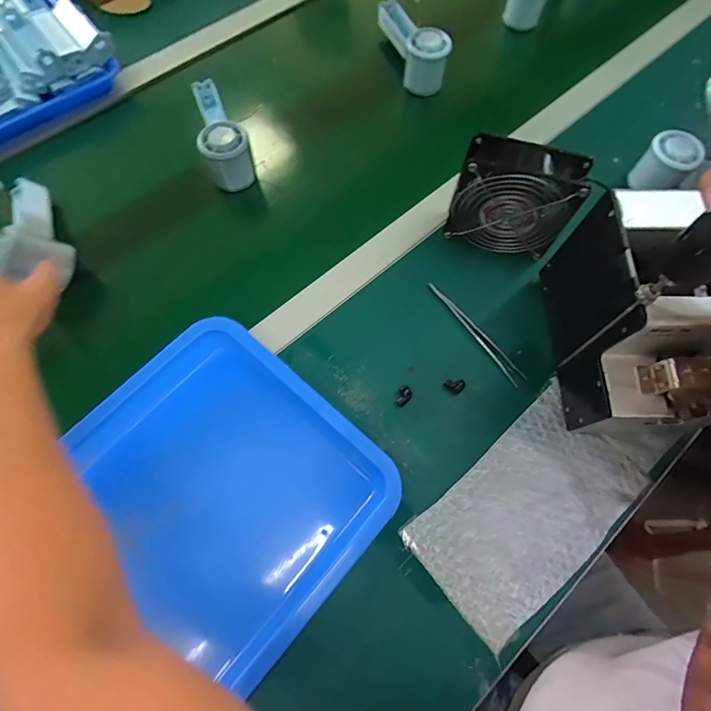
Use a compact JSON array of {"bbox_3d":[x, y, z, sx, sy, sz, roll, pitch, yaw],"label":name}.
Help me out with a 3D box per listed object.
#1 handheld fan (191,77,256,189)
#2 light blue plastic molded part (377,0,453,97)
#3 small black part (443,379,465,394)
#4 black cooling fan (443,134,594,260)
[{"bbox_3d":[-0.173,-0.289,0.542,0.052,0.062,0.146,-17,70,-7],"label":"handheld fan"},{"bbox_3d":[0.079,-0.460,0.622,0.046,0.069,0.175,-17,70,-7],"label":"light blue plastic molded part"},{"bbox_3d":[0.103,0.029,0.441,0.019,0.007,0.017,34,72,12],"label":"small black part"},{"bbox_3d":[0.165,-0.163,0.454,0.119,0.114,0.046,14,69,5],"label":"black cooling fan"}]

